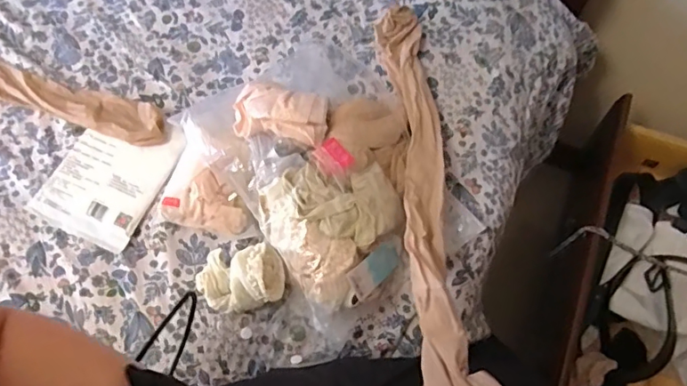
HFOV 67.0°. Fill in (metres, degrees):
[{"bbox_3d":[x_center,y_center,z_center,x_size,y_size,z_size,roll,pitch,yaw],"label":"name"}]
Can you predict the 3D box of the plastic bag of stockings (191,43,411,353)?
[{"bbox_3d":[-0.006,-0.037,0.581,0.228,0.078,0.325,-31,67,-11],"label":"plastic bag of stockings"}]

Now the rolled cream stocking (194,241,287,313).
[{"bbox_3d":[-0.110,0.089,0.552,0.088,0.042,0.065,-11,68,-7],"label":"rolled cream stocking"}]

